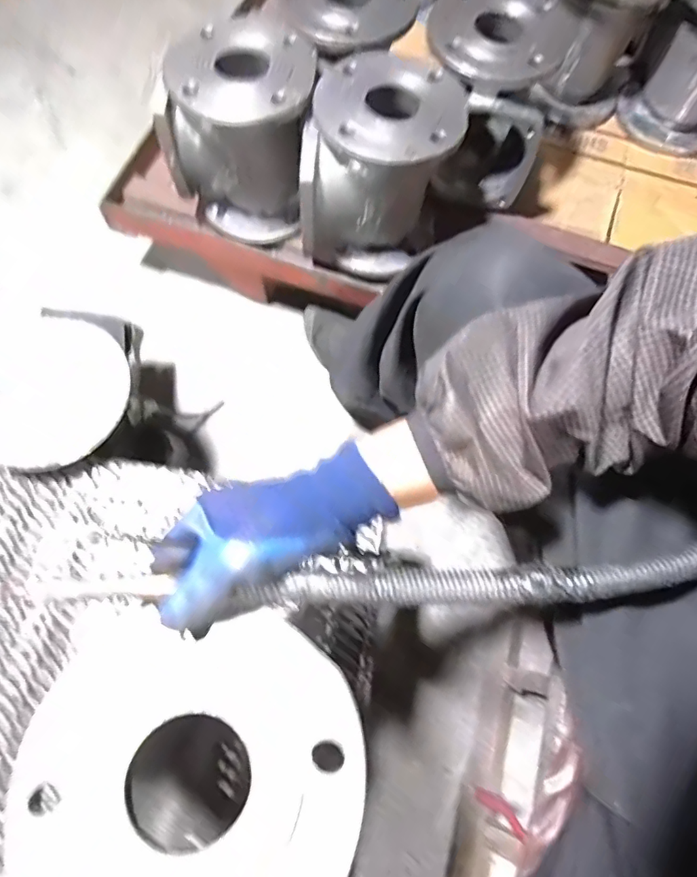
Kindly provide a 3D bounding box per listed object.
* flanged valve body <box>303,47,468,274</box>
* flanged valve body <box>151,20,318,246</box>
[{"bbox_3d":[0.042,-0.349,0.678,0.177,0.197,0.189,18,67,5],"label":"flanged valve body"},{"bbox_3d":[-0.142,-0.394,0.690,0.186,0.211,0.165,4,67,-1],"label":"flanged valve body"}]

